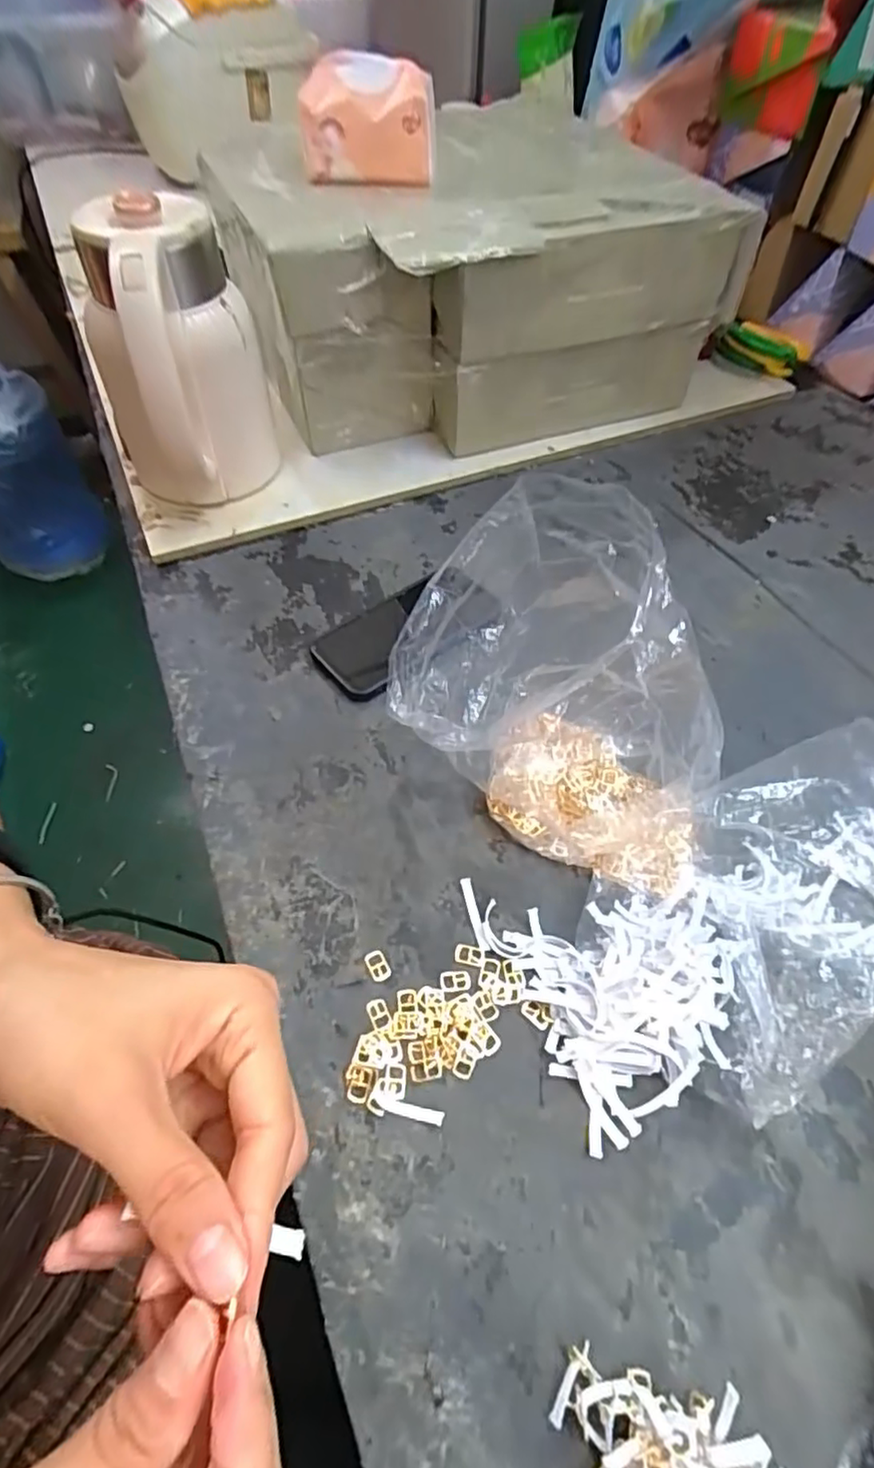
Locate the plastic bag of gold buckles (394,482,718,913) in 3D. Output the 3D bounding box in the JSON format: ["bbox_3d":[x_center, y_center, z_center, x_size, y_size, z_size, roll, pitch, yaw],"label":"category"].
[{"bbox_3d":[0.079,-0.014,0.375,0.195,0.223,0.110,10,55,6],"label":"plastic bag of gold buckles"}]

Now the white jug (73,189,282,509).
[{"bbox_3d":[-0.227,-0.316,0.580,0.140,0.231,0.152,-20,57,-14],"label":"white jug"}]

